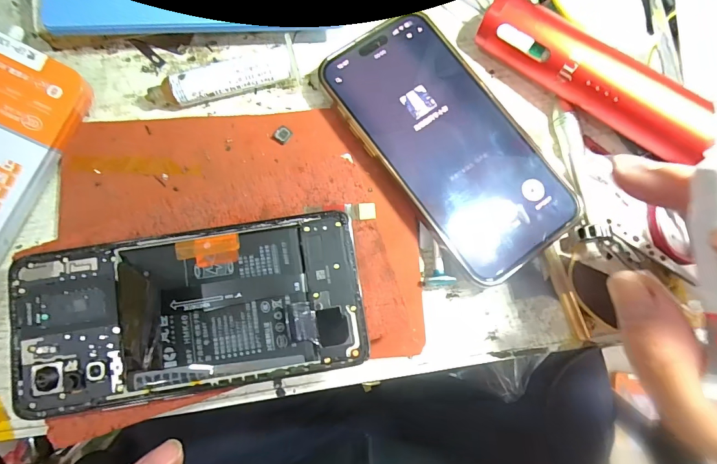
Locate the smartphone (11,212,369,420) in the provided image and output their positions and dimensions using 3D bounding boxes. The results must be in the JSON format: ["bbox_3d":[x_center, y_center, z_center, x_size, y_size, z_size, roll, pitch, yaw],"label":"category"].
[{"bbox_3d":[-0.078,0.036,0.179,0.157,0.010,0.073,-9,81,-3],"label":"smartphone"}]

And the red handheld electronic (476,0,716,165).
[{"bbox_3d":[0.131,-0.089,0.215,0.134,0.028,0.029,40,82,5],"label":"red handheld electronic"}]

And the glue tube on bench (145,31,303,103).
[{"bbox_3d":[-0.079,-0.090,0.224,0.087,0.020,0.017,-15,81,-4],"label":"glue tube on bench"}]

